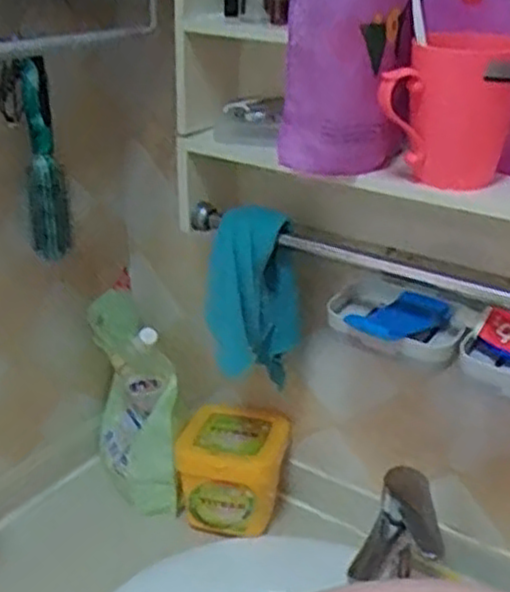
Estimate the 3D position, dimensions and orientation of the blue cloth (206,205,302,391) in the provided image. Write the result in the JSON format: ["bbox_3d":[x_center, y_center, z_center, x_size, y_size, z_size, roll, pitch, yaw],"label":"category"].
[{"bbox_3d":[-0.001,0.000,0.776,0.095,0.186,0.053,3,27,3],"label":"blue cloth"}]

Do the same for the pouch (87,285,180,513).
[{"bbox_3d":[-0.149,0.124,0.921,0.077,0.244,0.154,-9,28,-19],"label":"pouch"}]

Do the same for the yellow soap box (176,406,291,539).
[{"bbox_3d":[-0.027,0.211,0.911,0.118,0.105,0.101,7,27,12],"label":"yellow soap box"}]

